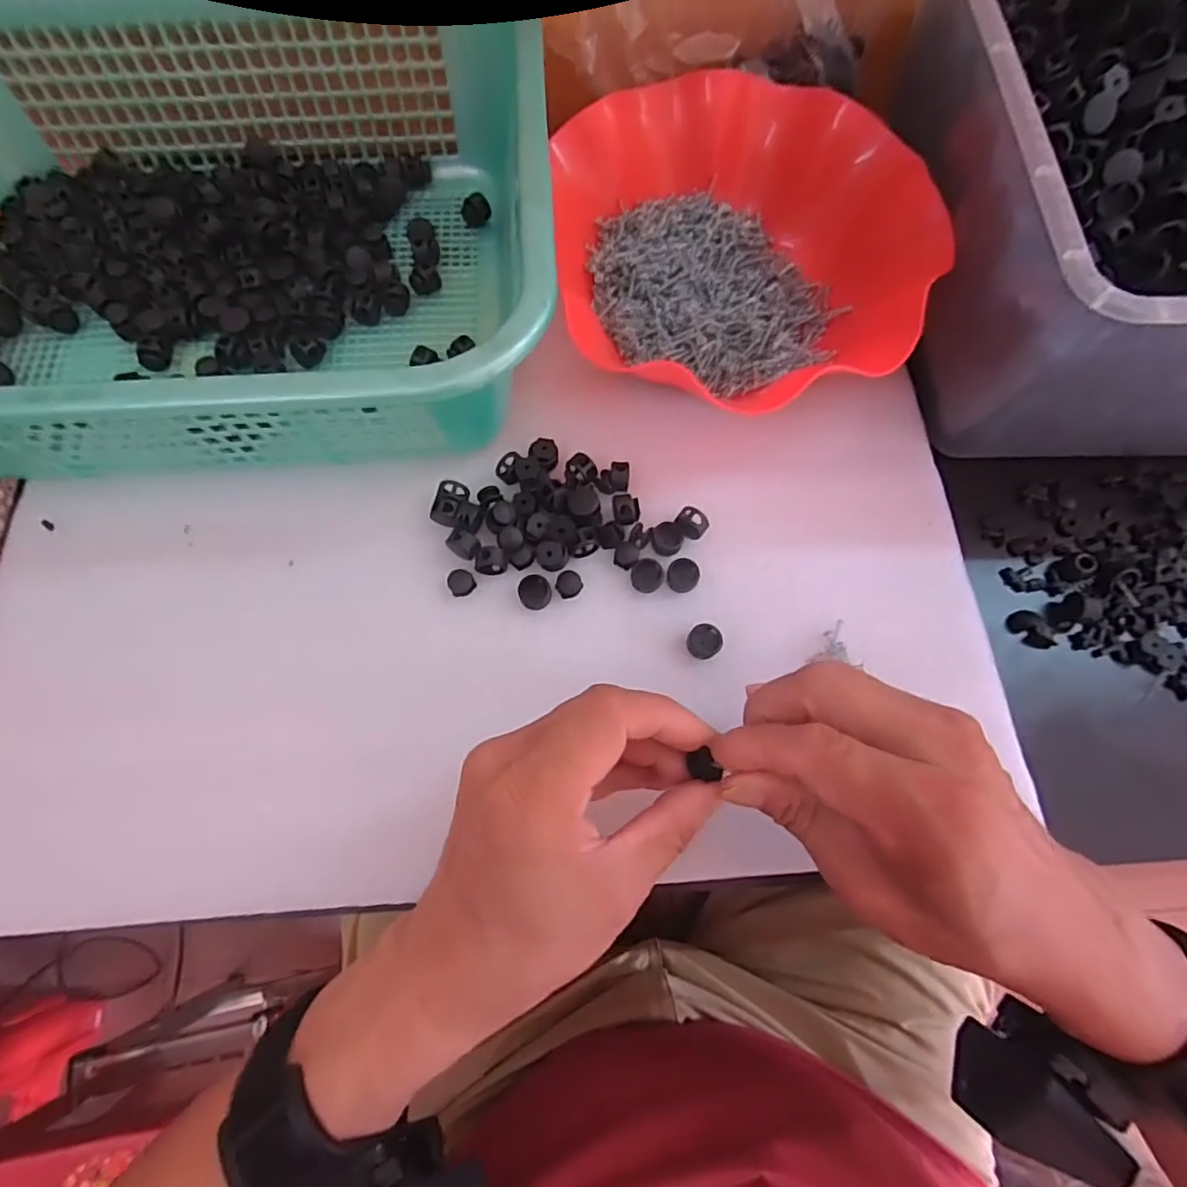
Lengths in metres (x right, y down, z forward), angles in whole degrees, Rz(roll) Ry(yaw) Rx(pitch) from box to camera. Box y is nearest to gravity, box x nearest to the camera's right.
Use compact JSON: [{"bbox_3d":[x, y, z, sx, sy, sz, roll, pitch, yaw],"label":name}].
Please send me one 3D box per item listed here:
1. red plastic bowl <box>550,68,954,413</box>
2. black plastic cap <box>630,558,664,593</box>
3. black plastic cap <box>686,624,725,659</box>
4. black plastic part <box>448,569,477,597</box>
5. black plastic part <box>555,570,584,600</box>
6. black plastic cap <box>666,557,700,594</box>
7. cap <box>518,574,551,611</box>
[{"bbox_3d":[0.081,-0.207,0.349,0.196,0.063,0.203,0,72,-1],"label":"red plastic bowl"},{"bbox_3d":[0.029,-0.009,0.320,0.017,0.007,0.017,0,72,-1],"label":"black plastic cap"},{"bbox_3d":[0.057,0.025,0.309,0.018,0.010,0.017,0,72,-1],"label":"black plastic cap"},{"bbox_3d":[-0.070,-0.006,0.319,0.014,0.008,0.013,0,72,-1],"label":"black plastic part"},{"bbox_3d":[-0.013,-0.005,0.319,0.014,0.005,0.013,0,72,-1],"label":"black plastic part"},{"bbox_3d":[0.047,-0.009,0.320,0.017,0.010,0.017,0,72,-1],"label":"black plastic cap"},{"bbox_3d":[-0.031,-0.001,0.316,0.017,0.005,0.018,0,72,-1],"label":"cap"}]

